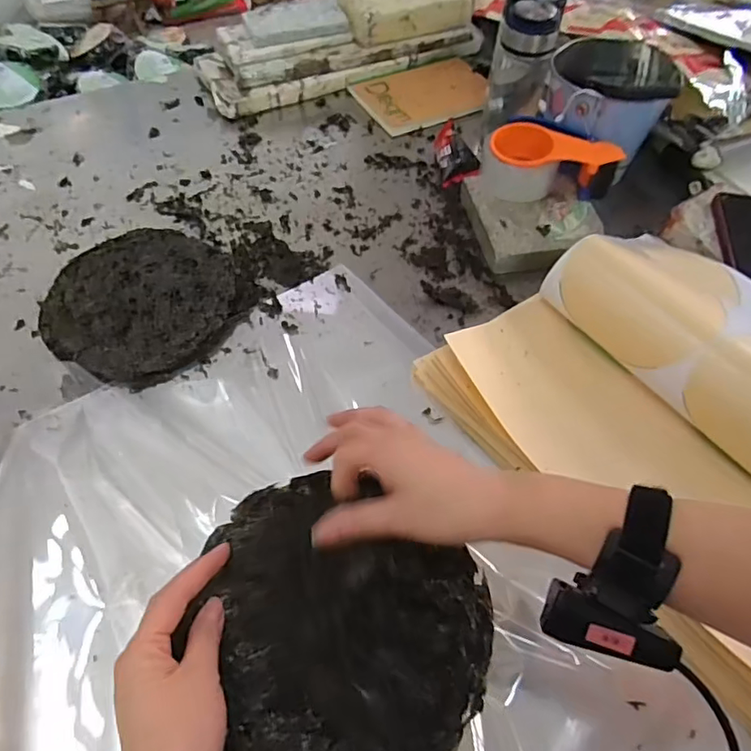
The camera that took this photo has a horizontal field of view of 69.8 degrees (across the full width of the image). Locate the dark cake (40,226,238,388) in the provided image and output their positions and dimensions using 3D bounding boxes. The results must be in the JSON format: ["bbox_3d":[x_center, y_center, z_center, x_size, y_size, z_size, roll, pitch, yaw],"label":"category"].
[{"bbox_3d":[-0.254,-0.081,0.587,0.198,0.021,0.191,1,56,-1],"label":"dark cake"}]

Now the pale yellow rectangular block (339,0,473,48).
[{"bbox_3d":[0.046,-0.582,0.850,0.202,0.054,0.093,-18,58,-14],"label":"pale yellow rectangular block"}]

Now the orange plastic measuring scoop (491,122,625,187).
[{"bbox_3d":[0.215,-0.265,0.653,0.152,0.044,0.053,18,57,10],"label":"orange plastic measuring scoop"}]

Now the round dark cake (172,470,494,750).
[{"bbox_3d":[-0.019,0.157,0.342,0.183,0.038,0.184,1,54,-1],"label":"round dark cake"}]

